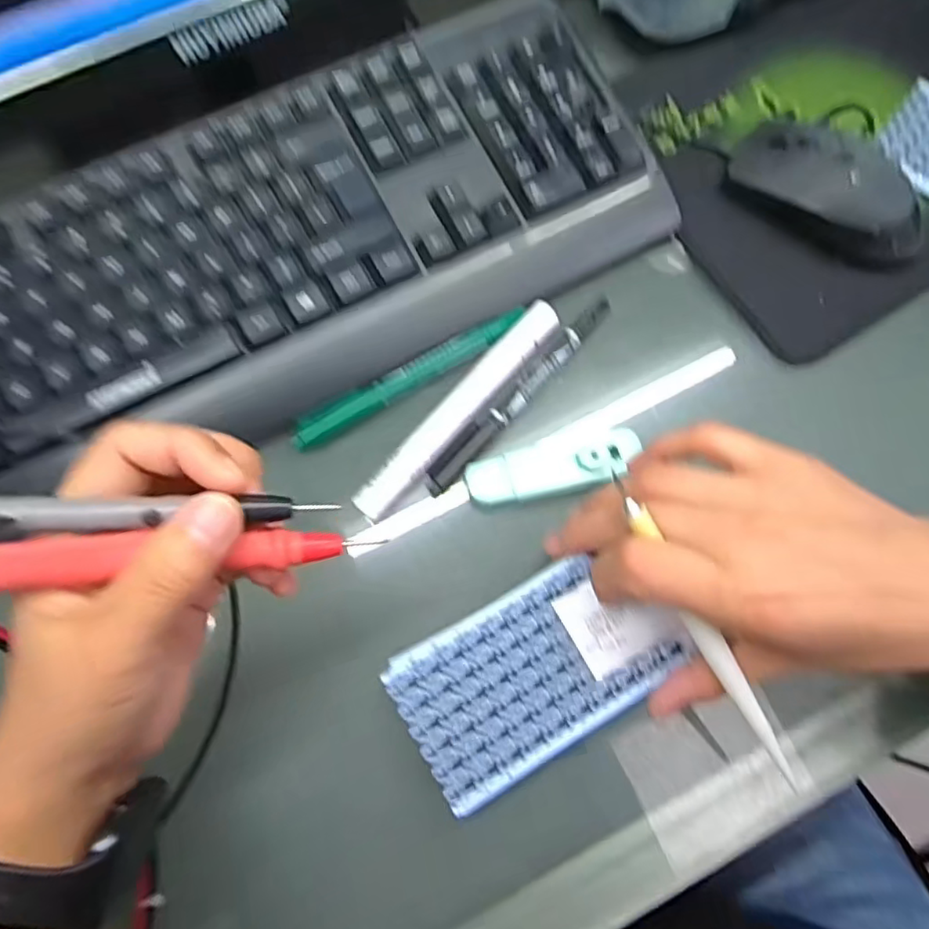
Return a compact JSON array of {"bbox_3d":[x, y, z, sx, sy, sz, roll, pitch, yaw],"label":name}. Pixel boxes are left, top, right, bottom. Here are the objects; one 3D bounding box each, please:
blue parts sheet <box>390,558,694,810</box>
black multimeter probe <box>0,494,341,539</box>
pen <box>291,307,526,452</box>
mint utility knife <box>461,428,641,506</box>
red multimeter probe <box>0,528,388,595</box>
[{"bbox_3d":[0.033,0.089,0.271,0.120,0.012,0.067,-29,77,-9],"label":"blue parts sheet"},{"bbox_3d":[-0.112,0.015,0.188,0.138,0.009,0.012,0,74,-16],"label":"black multimeter probe"},{"bbox_3d":[-0.028,-0.046,0.323,0.133,0.009,0.014,-30,77,-9],"label":"pen"},{"bbox_3d":[0.044,0.002,0.306,0.085,0.010,0.025,-11,75,-4],"label":"mint utility knife"},{"bbox_3d":[-0.100,0.027,0.191,0.144,0.009,0.016,-2,74,-20],"label":"red multimeter probe"}]

